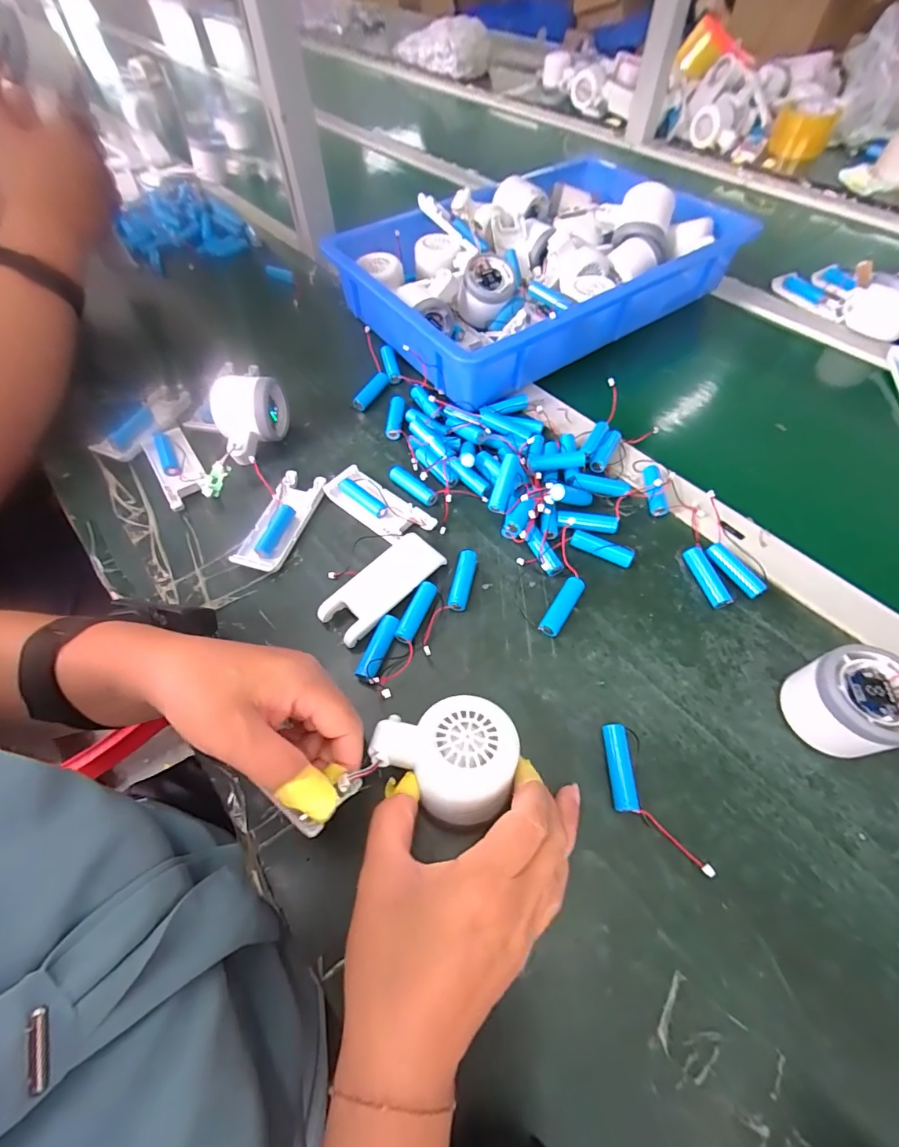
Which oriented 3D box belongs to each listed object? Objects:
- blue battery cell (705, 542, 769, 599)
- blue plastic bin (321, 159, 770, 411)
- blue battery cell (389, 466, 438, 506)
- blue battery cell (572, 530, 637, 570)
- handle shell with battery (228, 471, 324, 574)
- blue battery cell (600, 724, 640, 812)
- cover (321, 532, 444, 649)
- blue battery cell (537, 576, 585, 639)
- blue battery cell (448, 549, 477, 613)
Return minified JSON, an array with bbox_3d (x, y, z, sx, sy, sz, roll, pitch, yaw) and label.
[{"bbox_3d":[0.228,-0.002,0.372,0.013,0.011,0.051,-27,61,-15],"label":"blue battery cell"},{"bbox_3d":[0.103,-0.367,0.548,0.424,0.087,0.282,-31,62,-18],"label":"blue plastic bin"},{"bbox_3d":[-0.033,-0.080,0.426,0.050,0.014,0.014,35,64,21],"label":"blue battery cell"},{"bbox_3d":[0.127,-0.021,0.387,0.050,0.016,0.014,22,60,14],"label":"blue battery cell"},{"bbox_3d":[-0.149,-0.046,0.410,0.040,0.015,0.100,17,59,12],"label":"handle shell with battery"},{"bbox_3d":[0.107,0.124,0.297,0.015,0.013,0.050,0,57,1],"label":"blue battery cell"},{"bbox_3d":[-0.052,0.010,0.366,0.042,0.017,0.100,36,64,21],"label":"cover"},{"bbox_3d":[0.087,0.026,0.360,0.014,0.013,0.052,29,62,18],"label":"blue battery cell"},{"bbox_3d":[0.011,0.005,0.372,0.014,0.016,0.052,11,58,8],"label":"blue battery cell"}]

